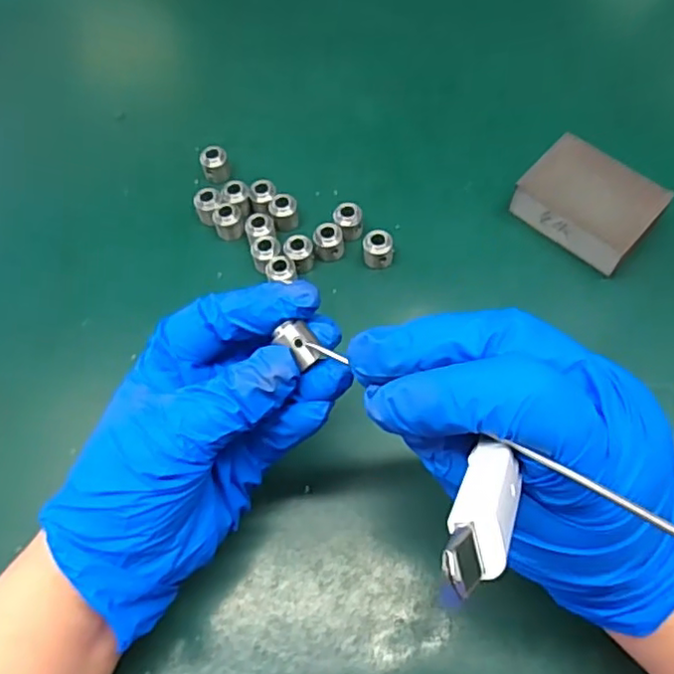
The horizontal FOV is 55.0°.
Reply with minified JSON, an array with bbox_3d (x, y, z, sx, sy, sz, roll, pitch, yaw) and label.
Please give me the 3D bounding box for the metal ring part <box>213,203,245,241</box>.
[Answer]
[{"bbox_3d":[-0.063,-0.067,0.375,0.016,0.017,0.017,-1,63,3],"label":"metal ring part"}]

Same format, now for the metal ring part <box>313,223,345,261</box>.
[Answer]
[{"bbox_3d":[-0.005,-0.053,0.363,0.016,0.018,0.013,-10,63,-2],"label":"metal ring part"}]

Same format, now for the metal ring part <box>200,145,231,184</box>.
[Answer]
[{"bbox_3d":[-0.074,-0.104,0.389,0.015,0.017,0.013,-4,63,1],"label":"metal ring part"}]

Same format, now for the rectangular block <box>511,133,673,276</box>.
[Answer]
[{"bbox_3d":[0.140,-0.073,0.361,0.052,0.027,0.068,-41,68,-16],"label":"rectangular block"}]

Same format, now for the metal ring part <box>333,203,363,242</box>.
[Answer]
[{"bbox_3d":[0.006,-0.064,0.367,0.016,0.020,0.014,1,63,4],"label":"metal ring part"}]

